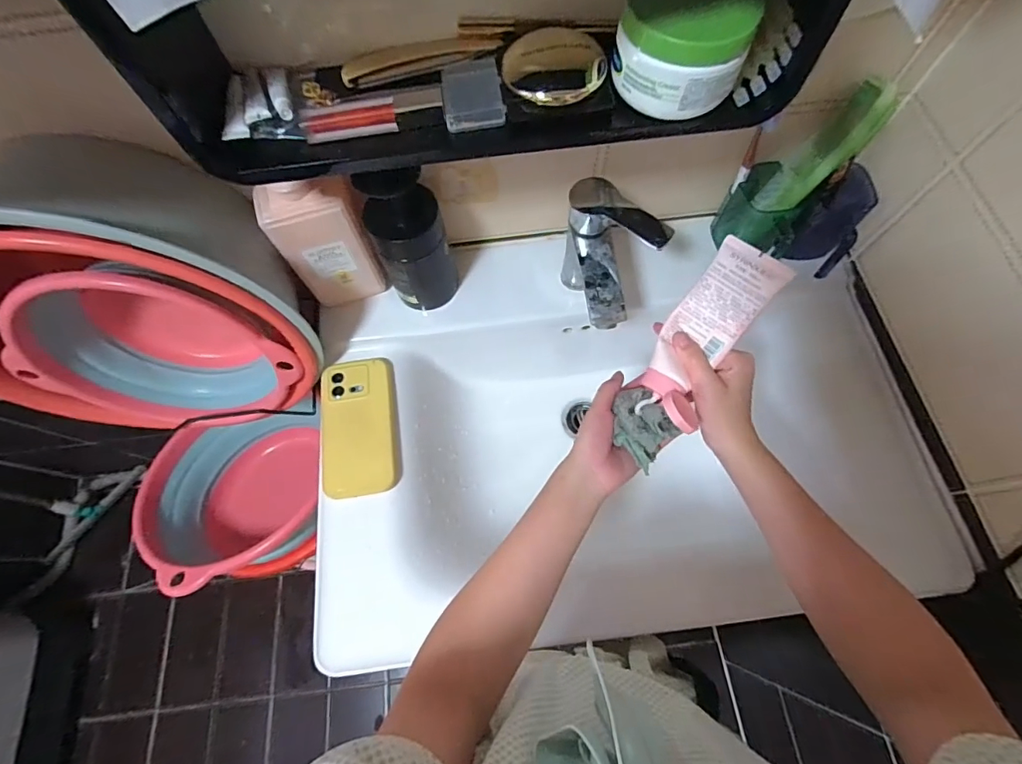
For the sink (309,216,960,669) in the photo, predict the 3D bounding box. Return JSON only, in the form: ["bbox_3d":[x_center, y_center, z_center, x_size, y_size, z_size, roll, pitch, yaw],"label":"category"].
[{"bbox_3d":[0.121,0.080,0.649,0.706,0.229,0.462,-7,68,-1],"label":"sink"}]

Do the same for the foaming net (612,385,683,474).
[{"bbox_3d":[0.125,0.040,0.439,0.054,0.019,0.067,-37,72,-12],"label":"foaming net"}]

